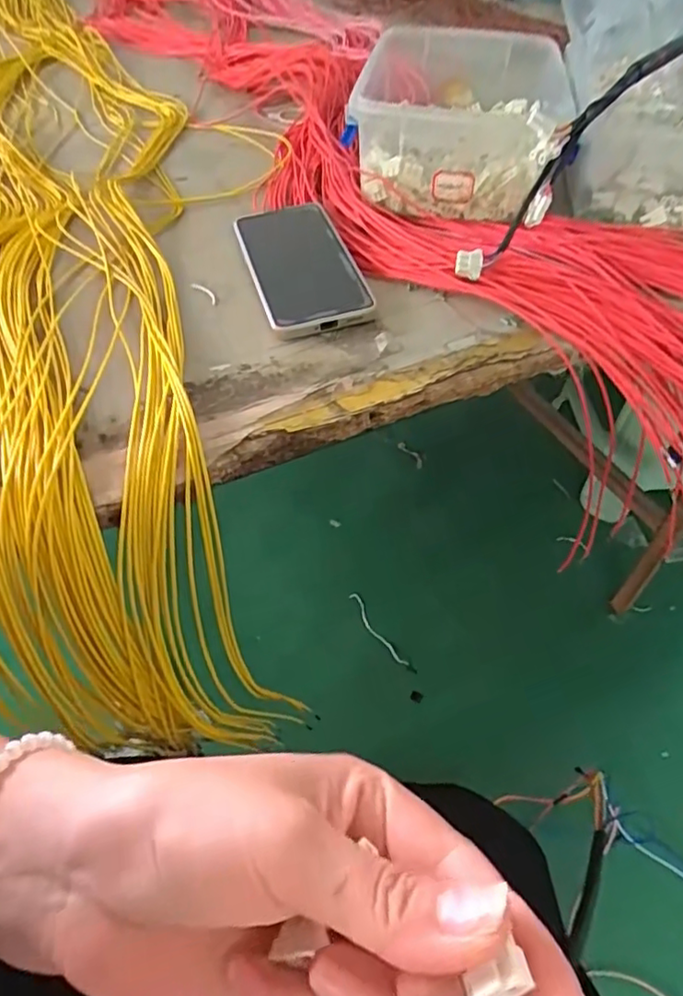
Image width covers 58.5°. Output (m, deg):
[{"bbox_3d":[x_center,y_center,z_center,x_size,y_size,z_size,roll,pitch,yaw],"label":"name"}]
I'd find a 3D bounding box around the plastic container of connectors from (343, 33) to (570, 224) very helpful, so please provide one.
[{"bbox_3d":[0.105,-0.335,0.530,0.178,0.076,0.256,9,53,8],"label":"plastic container of connectors"}]

